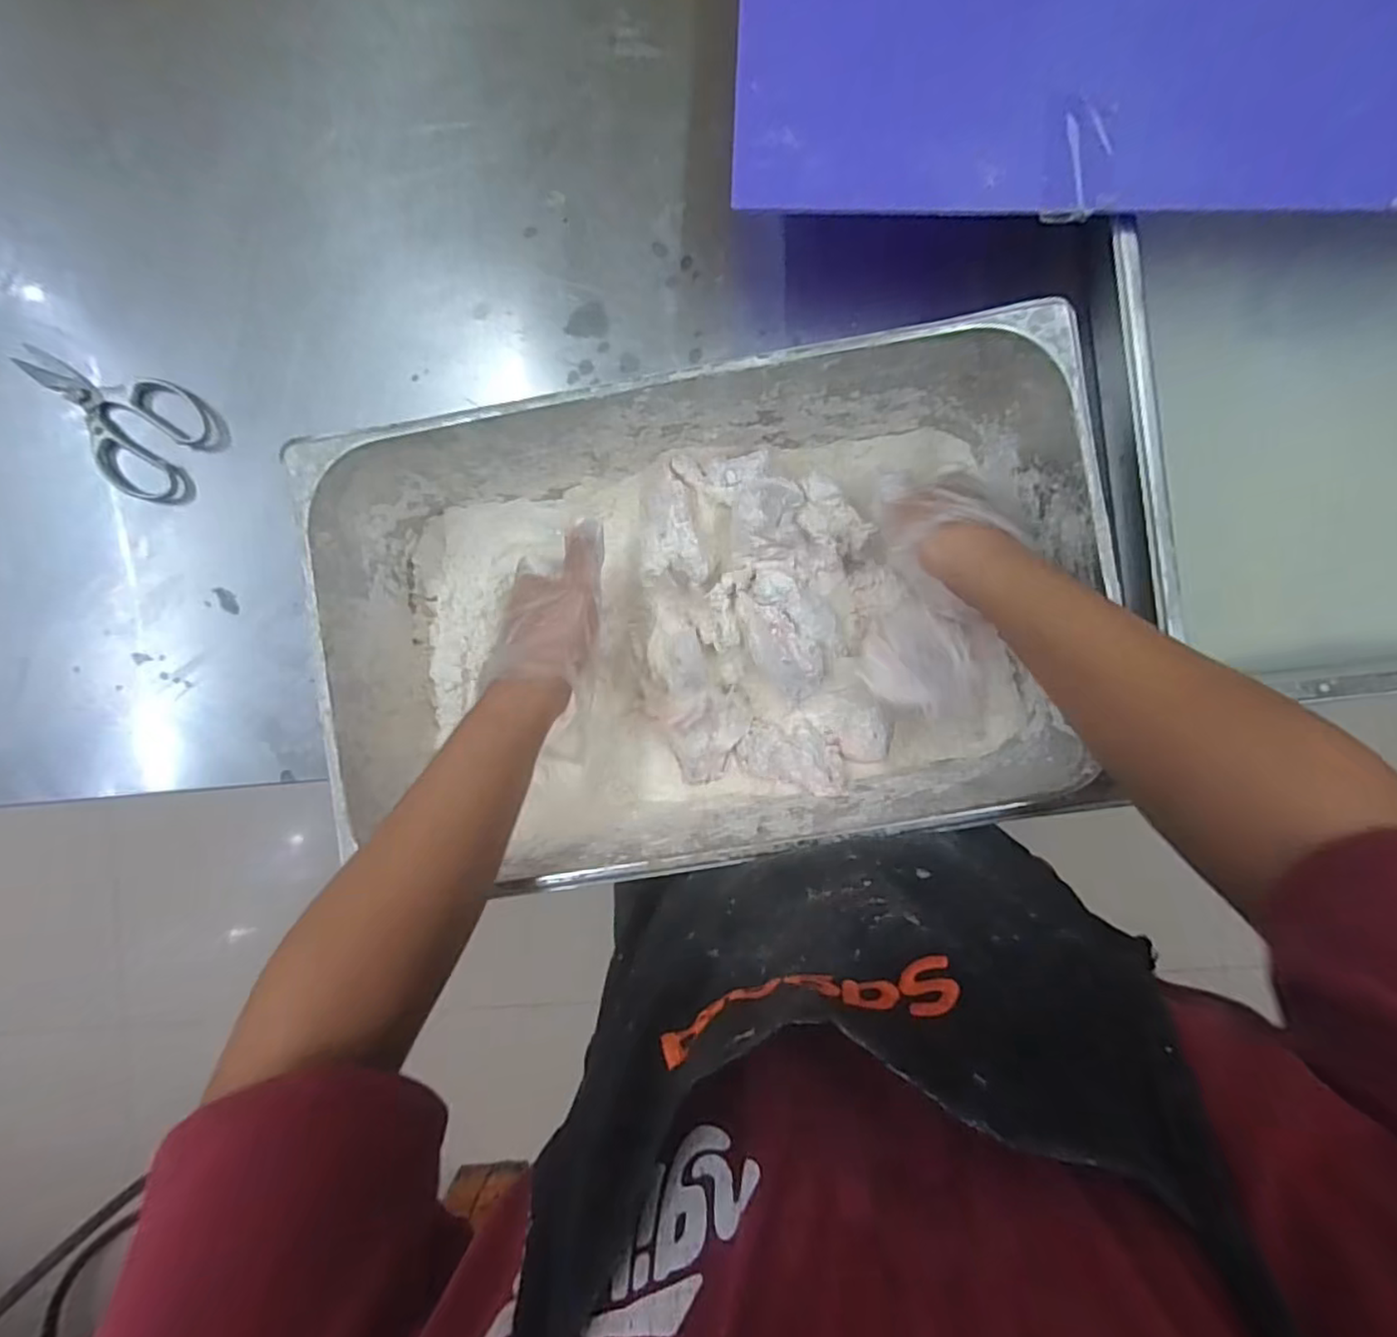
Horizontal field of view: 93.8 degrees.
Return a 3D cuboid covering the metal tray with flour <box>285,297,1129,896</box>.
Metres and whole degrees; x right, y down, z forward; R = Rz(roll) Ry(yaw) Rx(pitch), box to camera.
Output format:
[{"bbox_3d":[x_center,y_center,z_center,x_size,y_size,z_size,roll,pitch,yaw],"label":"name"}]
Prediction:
[{"bbox_3d":[0.006,-0.036,0.498,0.507,0.160,0.310,-8,90,3],"label":"metal tray with flour"}]

